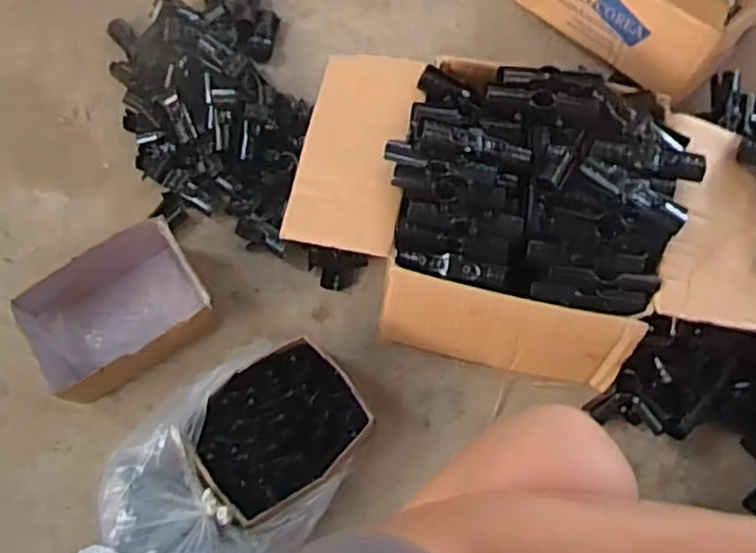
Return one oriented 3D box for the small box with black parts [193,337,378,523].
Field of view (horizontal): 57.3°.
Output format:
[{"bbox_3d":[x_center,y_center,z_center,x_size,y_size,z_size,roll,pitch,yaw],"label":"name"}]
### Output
[{"bbox_3d":[-0.115,0.181,0.829,0.193,0.075,0.156,-37,76,-13],"label":"small box with black parts"}]

